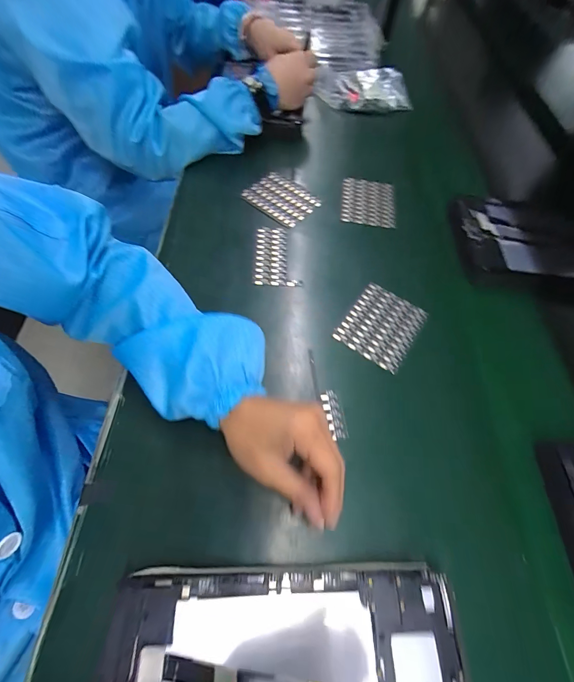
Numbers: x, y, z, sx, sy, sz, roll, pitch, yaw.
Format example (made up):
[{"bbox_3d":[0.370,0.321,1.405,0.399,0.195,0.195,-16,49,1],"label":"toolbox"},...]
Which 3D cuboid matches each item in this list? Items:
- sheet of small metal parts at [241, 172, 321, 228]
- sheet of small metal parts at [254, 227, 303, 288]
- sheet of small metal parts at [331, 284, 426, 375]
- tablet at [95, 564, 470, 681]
[{"bbox_3d":[-0.010,-0.217,0.476,0.102,0.007,0.076,38,67,16],"label":"sheet of small metal parts"},{"bbox_3d":[-0.012,-0.115,0.415,0.058,0.004,0.102,1,63,-2],"label":"sheet of small metal parts"},{"bbox_3d":[0.112,-0.020,0.370,0.079,0.004,0.097,34,66,14],"label":"sheet of small metal parts"},{"bbox_3d":[0.002,0.238,0.201,0.241,0.011,0.150,0,63,-2],"label":"tablet"}]

